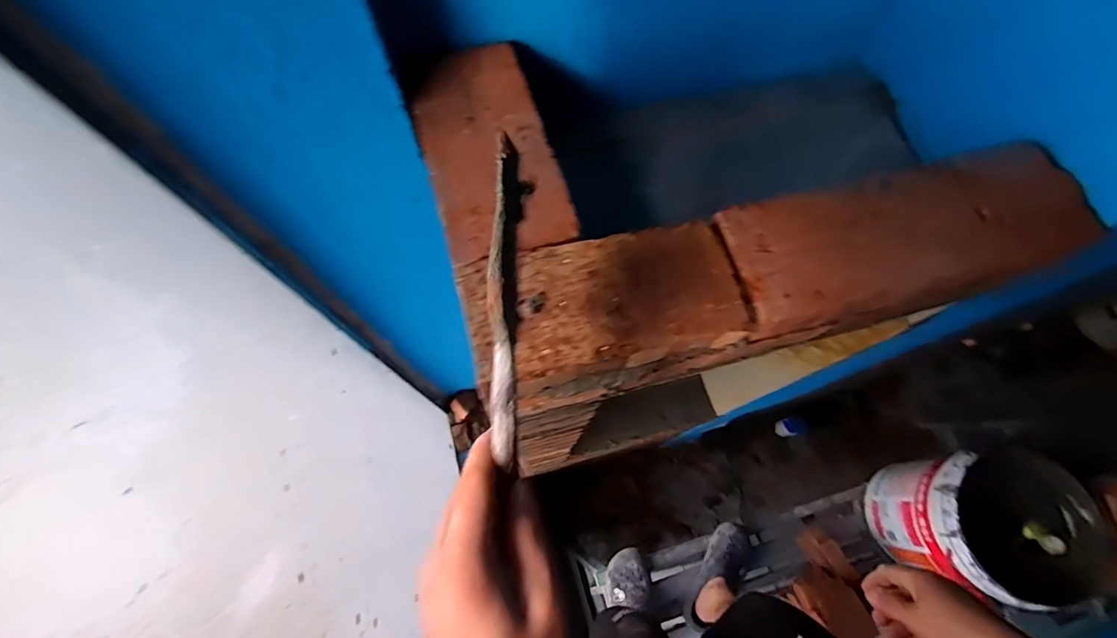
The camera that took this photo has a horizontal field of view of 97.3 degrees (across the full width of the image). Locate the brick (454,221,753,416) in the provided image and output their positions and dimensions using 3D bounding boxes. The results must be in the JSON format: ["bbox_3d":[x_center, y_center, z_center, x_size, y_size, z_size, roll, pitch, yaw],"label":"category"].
[{"bbox_3d":[0.042,-0.003,0.410,0.193,0.073,0.115,-13,71,-6],"label":"brick"}]

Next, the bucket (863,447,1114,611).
[{"bbox_3d":[0.994,0.486,1.179,0.327,0.342,0.298,0,71,-1],"label":"bucket"}]

